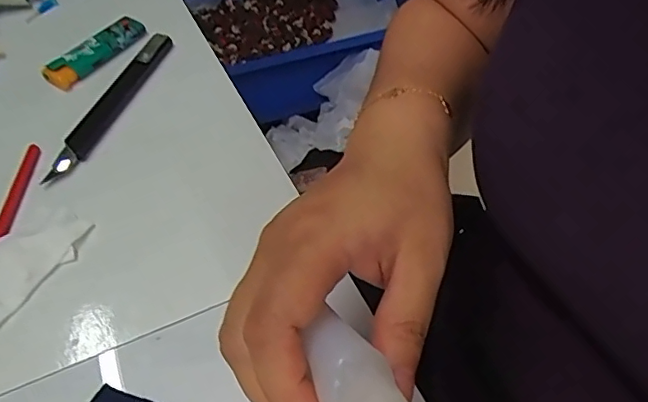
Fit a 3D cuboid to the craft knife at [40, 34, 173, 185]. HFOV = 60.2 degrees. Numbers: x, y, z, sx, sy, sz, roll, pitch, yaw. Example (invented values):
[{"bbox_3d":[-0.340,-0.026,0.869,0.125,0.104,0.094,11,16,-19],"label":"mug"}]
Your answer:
[{"bbox_3d":[-0.140,-0.066,0.367,0.017,0.008,0.139,15,53,11],"label":"craft knife"}]

